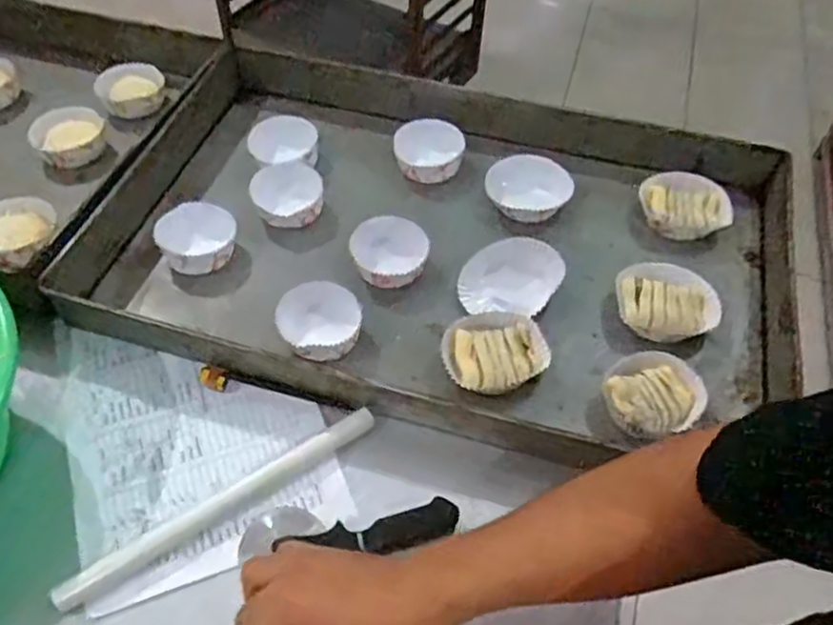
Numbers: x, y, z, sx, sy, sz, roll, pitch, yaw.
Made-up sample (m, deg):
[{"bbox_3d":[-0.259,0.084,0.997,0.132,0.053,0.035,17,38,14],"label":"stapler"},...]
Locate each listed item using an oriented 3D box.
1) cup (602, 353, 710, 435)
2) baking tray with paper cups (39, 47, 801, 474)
[{"bbox_3d":[0.208,0.071,0.612,0.083,0.032,0.076,1,53,-1],"label":"cup"},{"bbox_3d":[0.035,-0.079,0.717,0.697,0.067,0.427,14,53,9],"label":"baking tray with paper cups"}]

